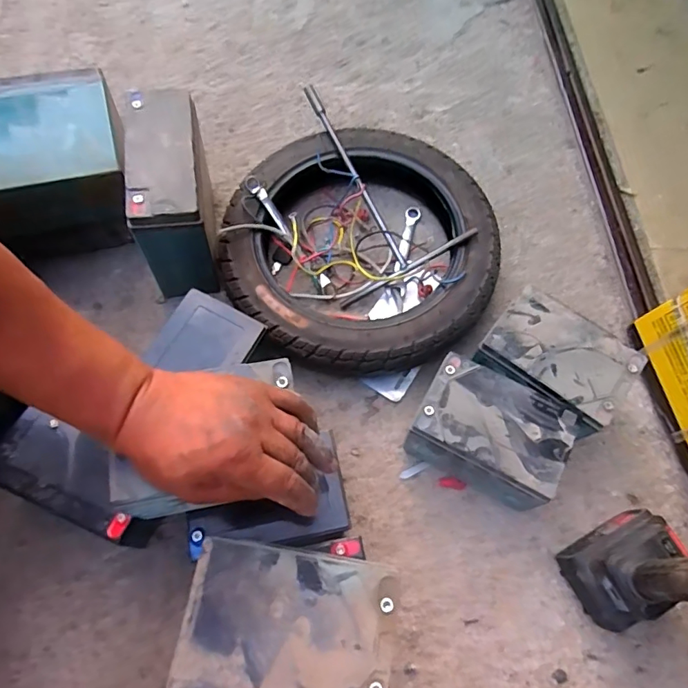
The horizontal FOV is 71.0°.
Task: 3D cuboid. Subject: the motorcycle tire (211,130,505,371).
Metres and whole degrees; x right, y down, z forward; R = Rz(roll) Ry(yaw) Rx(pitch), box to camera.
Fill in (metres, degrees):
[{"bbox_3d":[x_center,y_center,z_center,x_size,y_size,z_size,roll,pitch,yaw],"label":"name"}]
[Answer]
[{"bbox_3d":[0.020,-0.127,0.626,0.340,0.068,0.350,3,66,-1],"label":"motorcycle tire"}]

